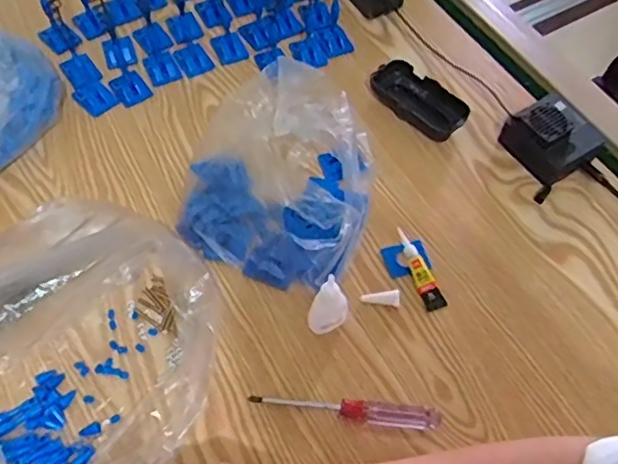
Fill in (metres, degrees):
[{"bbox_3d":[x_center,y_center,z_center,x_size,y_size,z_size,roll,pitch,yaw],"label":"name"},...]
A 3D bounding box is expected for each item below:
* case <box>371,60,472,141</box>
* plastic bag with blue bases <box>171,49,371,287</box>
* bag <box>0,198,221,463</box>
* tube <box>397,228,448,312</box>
[{"bbox_3d":[0.118,-0.143,0.670,0.053,0.026,0.109,-39,67,-22],"label":"case"},{"bbox_3d":[-0.030,-0.060,0.586,0.172,0.072,0.213,4,59,1],"label":"plastic bag with blue bases"},{"bbox_3d":[-0.209,0.089,0.455,0.222,0.135,0.251,37,65,19],"label":"bag"},{"bbox_3d":[0.098,0.033,0.569,0.020,0.014,0.081,-22,62,-14],"label":"tube"}]

